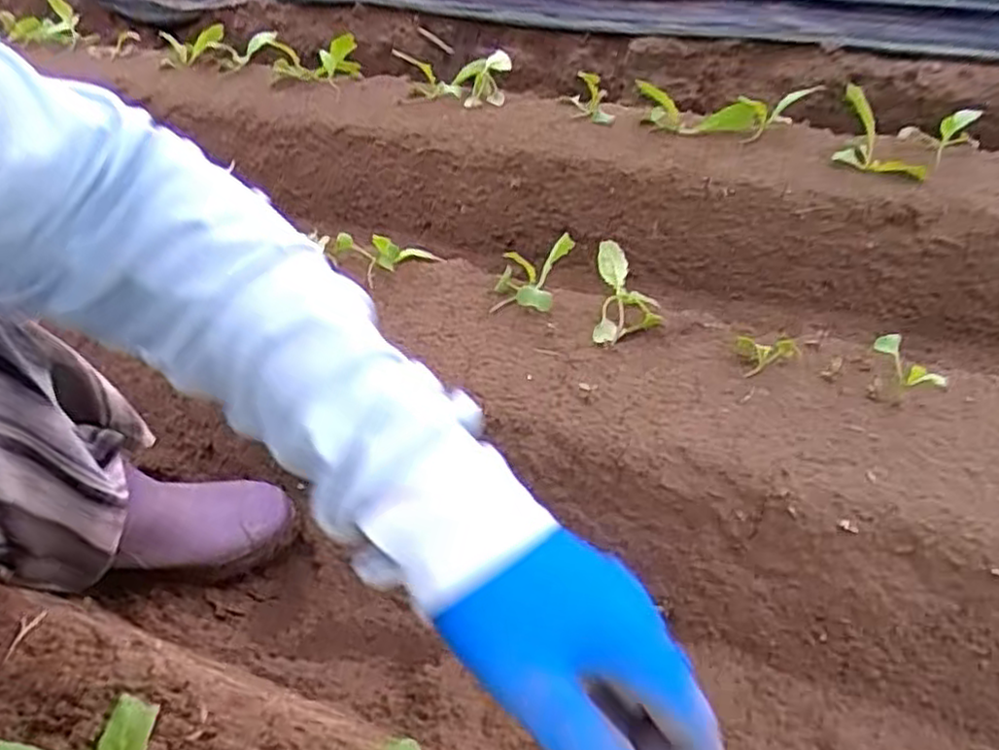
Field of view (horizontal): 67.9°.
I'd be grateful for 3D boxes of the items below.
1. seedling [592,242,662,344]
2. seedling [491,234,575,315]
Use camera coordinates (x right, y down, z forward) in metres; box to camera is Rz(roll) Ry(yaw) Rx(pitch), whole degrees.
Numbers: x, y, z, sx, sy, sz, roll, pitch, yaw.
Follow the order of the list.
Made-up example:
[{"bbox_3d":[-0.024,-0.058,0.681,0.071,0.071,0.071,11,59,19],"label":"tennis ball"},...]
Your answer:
[{"bbox_3d":[0.119,-0.084,0.731,0.066,0.037,0.135,-3,56,1],"label":"seedling"},{"bbox_3d":[0.035,-0.112,0.770,0.065,0.029,0.132,7,41,13],"label":"seedling"}]

